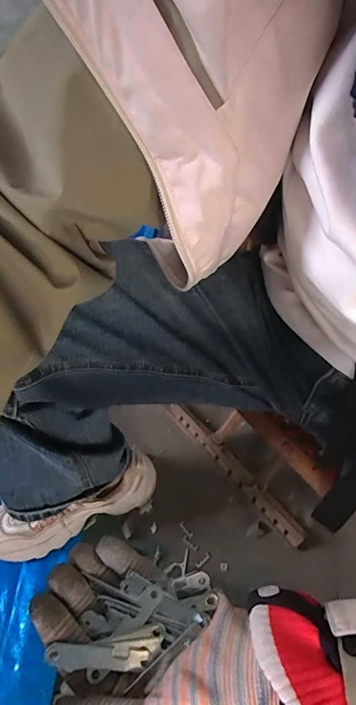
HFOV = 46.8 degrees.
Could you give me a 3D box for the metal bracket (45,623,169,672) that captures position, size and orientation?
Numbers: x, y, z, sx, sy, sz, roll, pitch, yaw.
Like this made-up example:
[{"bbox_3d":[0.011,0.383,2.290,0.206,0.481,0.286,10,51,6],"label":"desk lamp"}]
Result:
[{"bbox_3d":[-0.035,0.156,0.213,0.059,0.004,0.016,-5,57,-10],"label":"metal bracket"}]

